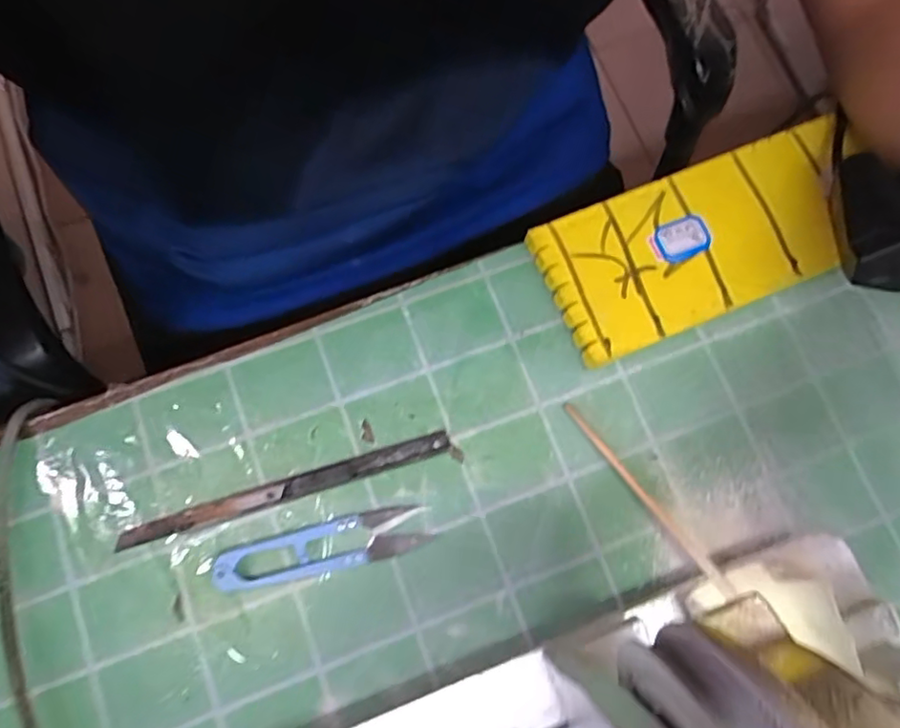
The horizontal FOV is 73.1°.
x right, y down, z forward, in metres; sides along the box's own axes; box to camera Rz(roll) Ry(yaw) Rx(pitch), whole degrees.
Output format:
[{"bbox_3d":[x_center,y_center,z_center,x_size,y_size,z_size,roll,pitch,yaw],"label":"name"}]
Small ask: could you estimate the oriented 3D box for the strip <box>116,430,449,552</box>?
[{"bbox_3d":[-0.079,0.061,0.296,0.160,0.007,0.011,-17,78,-5],"label":"strip"}]

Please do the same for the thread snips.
[{"bbox_3d":[-0.061,0.088,0.290,0.100,0.008,0.023,-12,78,-4],"label":"thread snips"}]

